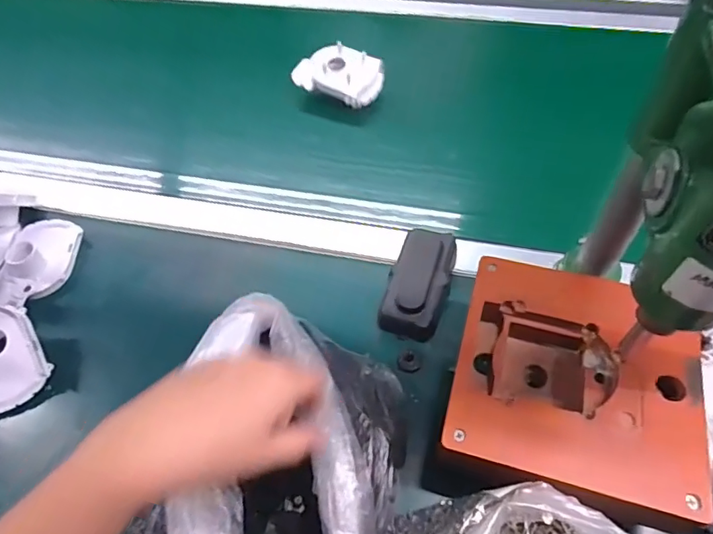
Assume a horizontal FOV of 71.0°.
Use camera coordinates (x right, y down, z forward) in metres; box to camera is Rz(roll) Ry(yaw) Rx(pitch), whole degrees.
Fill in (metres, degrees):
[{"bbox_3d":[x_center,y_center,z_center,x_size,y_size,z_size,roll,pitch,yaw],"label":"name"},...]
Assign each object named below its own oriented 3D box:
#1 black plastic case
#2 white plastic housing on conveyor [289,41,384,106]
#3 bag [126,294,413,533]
[{"bbox_3d":[0.057,0.011,0.447,0.052,0.027,0.101,17,58,15],"label":"black plastic case"},{"bbox_3d":[-0.022,-0.231,0.597,0.100,0.036,0.056,21,59,17],"label":"white plastic housing on conveyor"},{"bbox_3d":[-0.055,0.137,0.334,0.162,0.072,0.203,14,58,13],"label":"bag"}]

